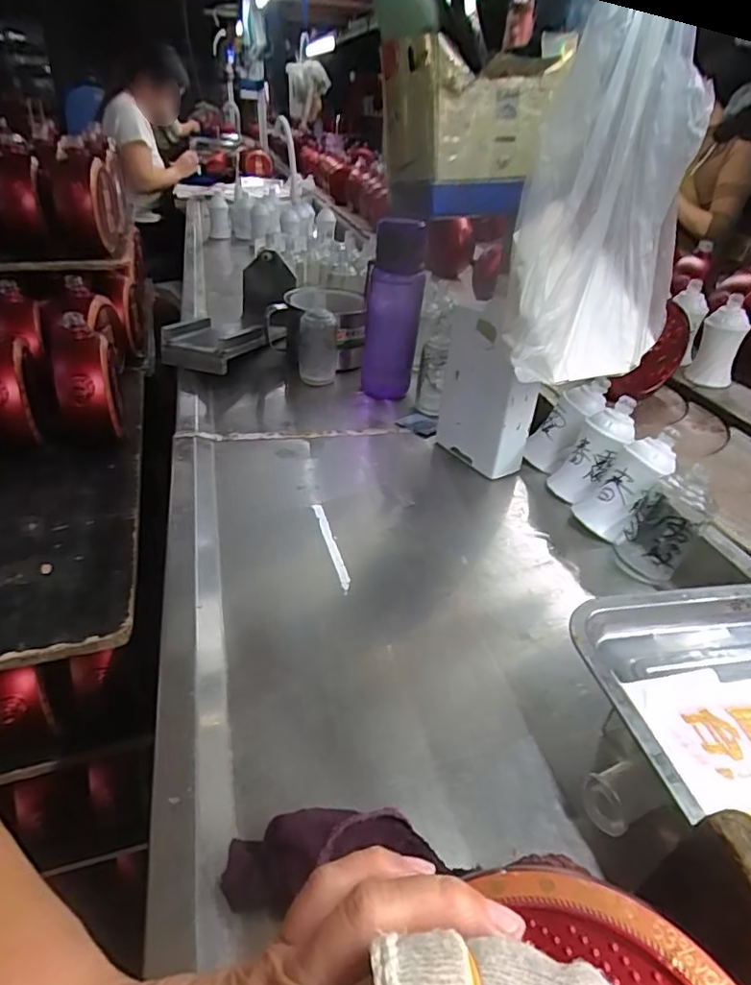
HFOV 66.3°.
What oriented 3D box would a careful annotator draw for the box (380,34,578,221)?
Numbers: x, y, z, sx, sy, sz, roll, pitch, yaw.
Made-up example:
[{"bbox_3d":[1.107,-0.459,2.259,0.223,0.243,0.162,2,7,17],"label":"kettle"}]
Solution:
[{"bbox_3d":[0.085,-0.337,0.543,0.144,0.129,0.091,-7,36,-16],"label":"box"}]

